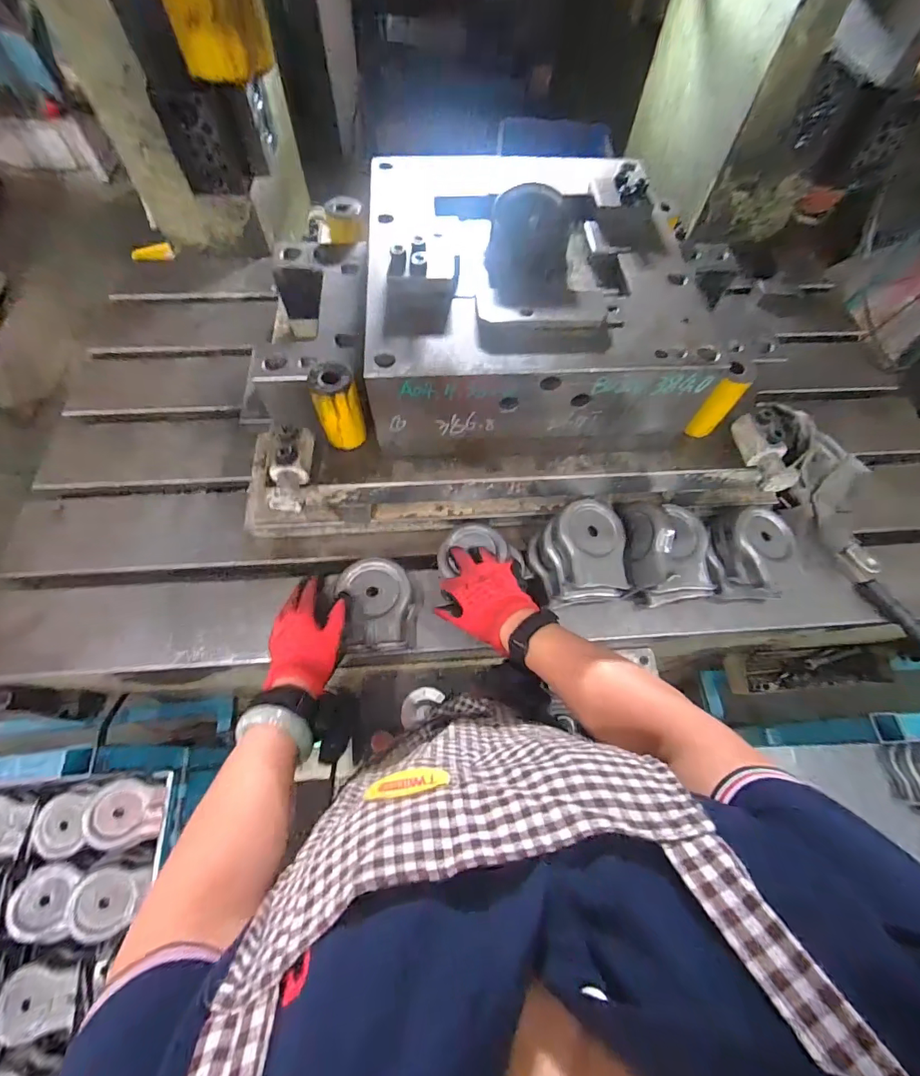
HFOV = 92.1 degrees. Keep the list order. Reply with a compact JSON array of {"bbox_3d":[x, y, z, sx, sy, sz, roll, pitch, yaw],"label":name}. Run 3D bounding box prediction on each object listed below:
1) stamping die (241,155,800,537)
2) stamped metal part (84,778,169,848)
[{"bbox_3d":[0.045,-0.251,0.606,0.665,0.275,0.439,-2,64,-3],"label":"stamping die"},{"bbox_3d":[-0.534,0.439,0.706,0.103,0.025,0.094,9,70,-22],"label":"stamped metal part"}]

